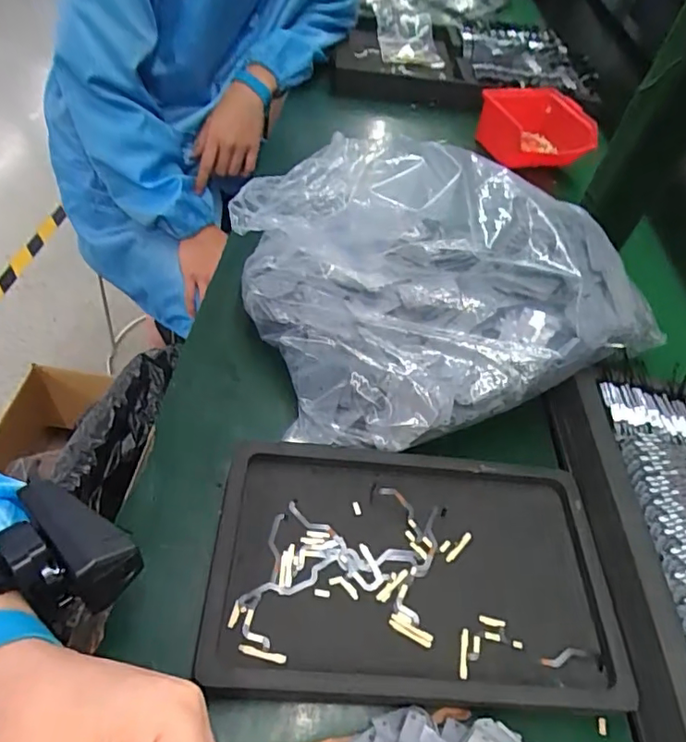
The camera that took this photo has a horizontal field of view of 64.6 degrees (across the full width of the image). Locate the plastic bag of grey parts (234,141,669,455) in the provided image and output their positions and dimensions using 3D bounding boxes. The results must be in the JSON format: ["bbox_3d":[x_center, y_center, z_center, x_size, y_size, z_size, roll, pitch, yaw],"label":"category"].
[{"bbox_3d":[0.079,-0.083,0.450,0.299,0.129,0.249,-9,52,-16],"label":"plastic bag of grey parts"}]

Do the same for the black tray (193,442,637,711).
[{"bbox_3d":[0.043,0.122,0.346,0.245,0.018,0.156,7,48,-6],"label":"black tray"}]

